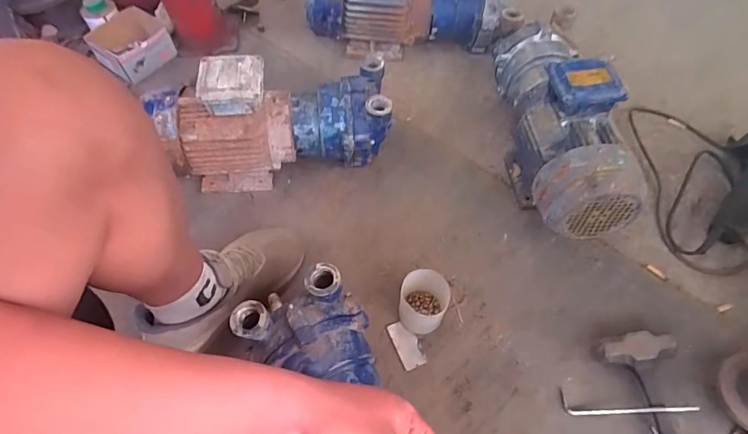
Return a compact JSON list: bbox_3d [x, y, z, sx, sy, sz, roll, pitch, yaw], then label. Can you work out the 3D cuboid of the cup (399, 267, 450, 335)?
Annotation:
[{"bbox_3d":[0.077,0.141,0.715,0.069,0.087,0.078,6,61,4],"label":"cup"}]

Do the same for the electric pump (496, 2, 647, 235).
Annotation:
[{"bbox_3d":[0.335,-0.184,0.807,0.155,0.221,0.430,-2,60,0],"label":"electric pump"}]

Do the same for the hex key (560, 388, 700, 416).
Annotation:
[{"bbox_3d":[0.381,0.281,0.659,0.184,0.010,0.034,-5,59,14],"label":"hex key"}]

